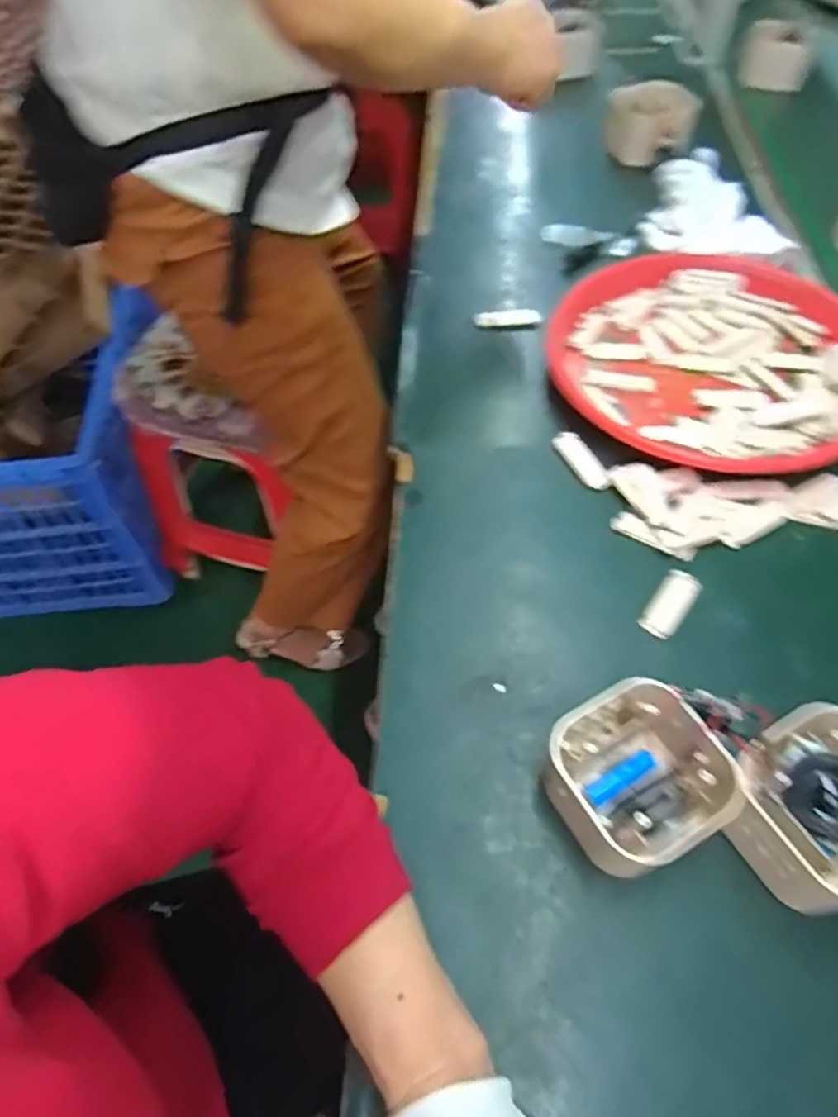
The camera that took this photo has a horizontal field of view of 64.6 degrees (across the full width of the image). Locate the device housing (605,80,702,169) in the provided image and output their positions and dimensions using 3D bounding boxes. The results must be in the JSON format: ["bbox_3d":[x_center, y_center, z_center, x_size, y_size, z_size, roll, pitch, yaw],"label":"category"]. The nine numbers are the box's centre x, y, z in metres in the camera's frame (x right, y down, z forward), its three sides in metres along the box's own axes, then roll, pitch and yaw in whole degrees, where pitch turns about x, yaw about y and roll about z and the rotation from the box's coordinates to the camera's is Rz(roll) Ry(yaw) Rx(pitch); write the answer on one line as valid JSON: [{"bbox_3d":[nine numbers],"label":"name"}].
[{"bbox_3d":[0.290,-0.547,0.838,0.109,0.092,0.062,15,59,11],"label":"device housing"}]

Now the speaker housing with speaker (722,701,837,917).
[{"bbox_3d":[0.225,0.146,0.379,0.094,0.062,0.091,-28,60,-18],"label":"speaker housing with speaker"}]

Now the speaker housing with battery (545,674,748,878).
[{"bbox_3d":[0.128,0.134,0.393,0.092,0.062,0.098,-24,60,-13],"label":"speaker housing with battery"}]

